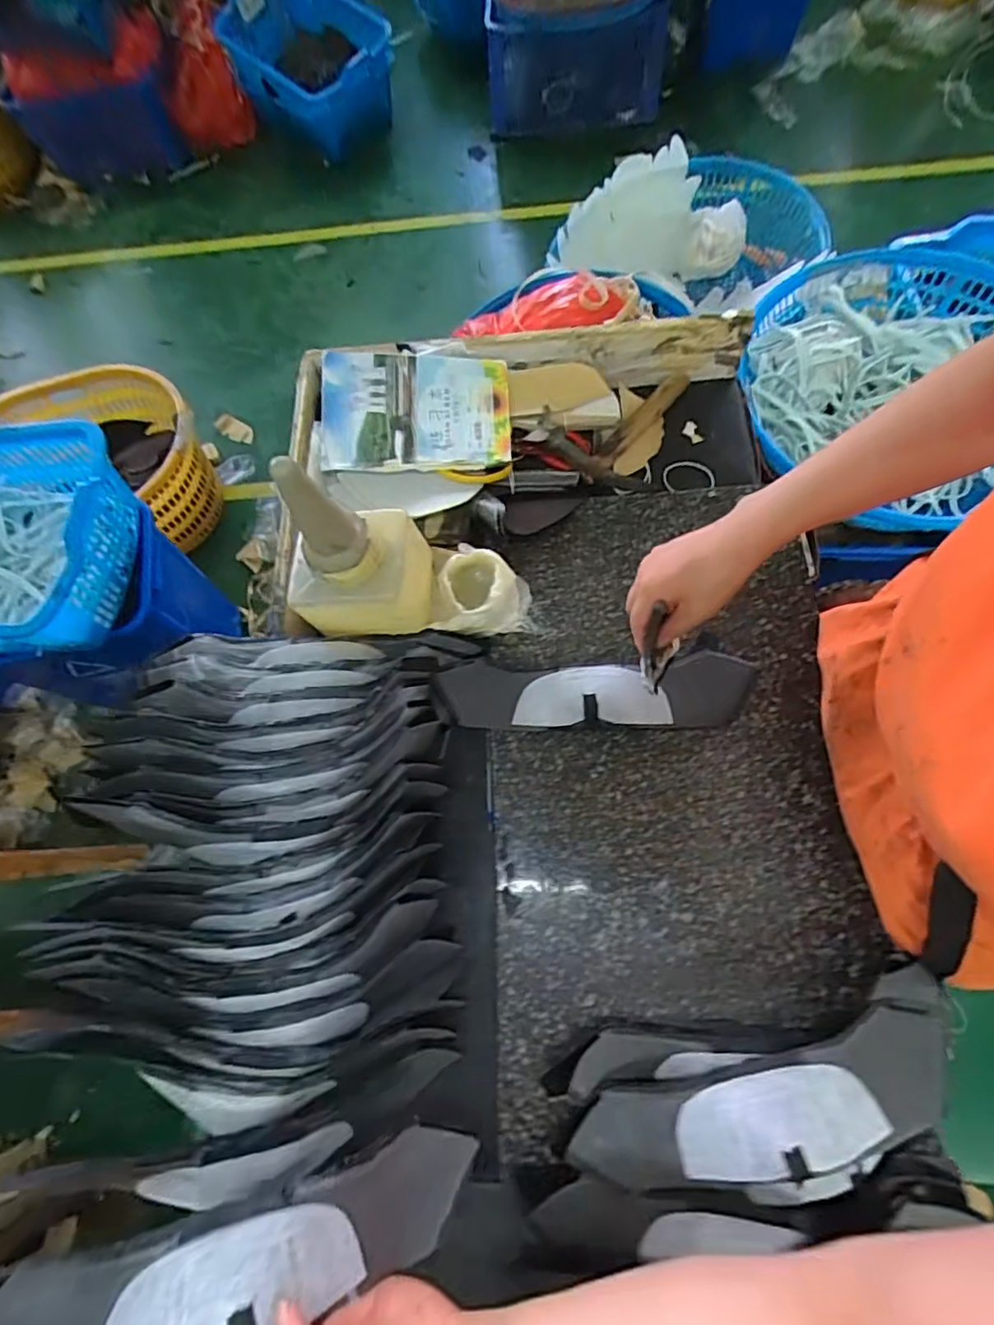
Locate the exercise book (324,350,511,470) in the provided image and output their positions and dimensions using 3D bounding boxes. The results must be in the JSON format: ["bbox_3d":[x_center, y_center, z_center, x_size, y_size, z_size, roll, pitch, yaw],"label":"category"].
[{"bbox_3d":[-0.090,-0.291,0.684,0.206,0.011,0.139,-3,80,-5],"label":"exercise book"}]

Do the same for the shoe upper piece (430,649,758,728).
[{"bbox_3d":[0.096,0.028,0.601,0.310,0.026,0.070,-2,70,5],"label":"shoe upper piece"}]

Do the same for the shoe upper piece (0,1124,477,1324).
[{"bbox_3d":[-0.155,0.371,0.359,0.305,0.052,0.073,-3,69,-23],"label":"shoe upper piece"}]

